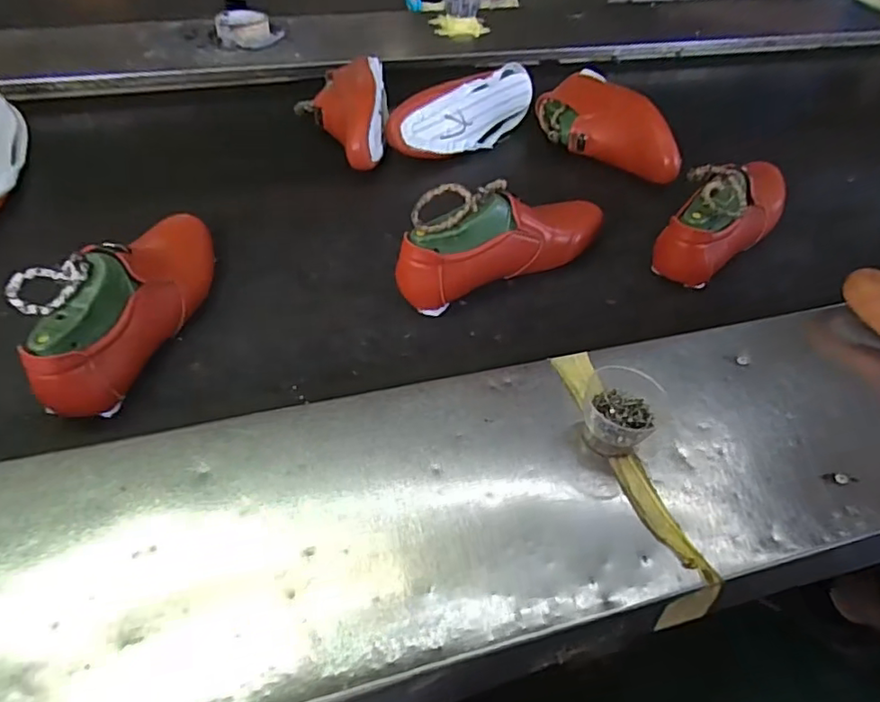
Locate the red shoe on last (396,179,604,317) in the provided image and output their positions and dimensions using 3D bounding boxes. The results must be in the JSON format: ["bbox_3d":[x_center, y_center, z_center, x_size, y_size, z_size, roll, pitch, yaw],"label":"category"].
[{"bbox_3d":[0.070,-0.130,0.666,0.247,0.094,0.068,-20,52,-23],"label":"red shoe on last"}]

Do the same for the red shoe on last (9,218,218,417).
[{"bbox_3d":[-0.287,-0.055,0.574,0.071,0.098,0.245,15,47,8],"label":"red shoe on last"}]

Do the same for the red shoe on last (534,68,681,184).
[{"bbox_3d":[0.225,-0.322,0.858,0.093,0.075,0.260,-10,49,-15],"label":"red shoe on last"}]

